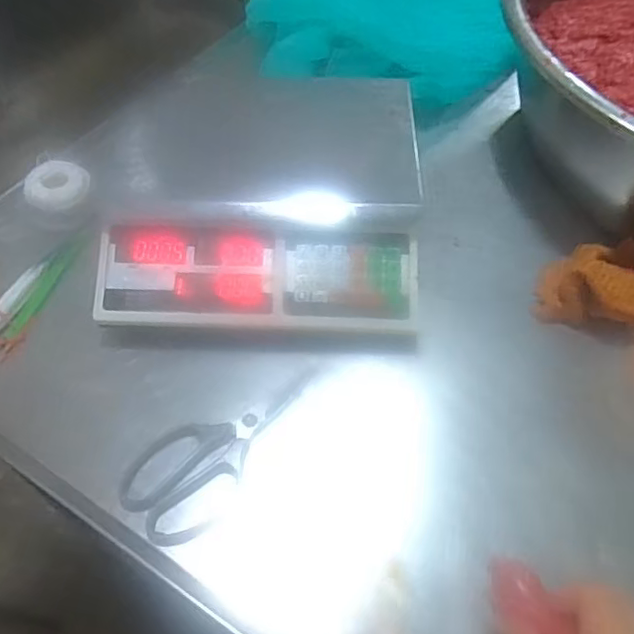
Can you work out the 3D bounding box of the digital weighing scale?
[{"bbox_3d":[-0.054,-0.135,0.633,0.321,0.122,0.311,2,54,1],"label":"digital weighing scale"}]

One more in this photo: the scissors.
[{"bbox_3d":[-0.081,0.114,0.532,0.200,0.023,0.091,-38,63,-24],"label":"scissors"}]

